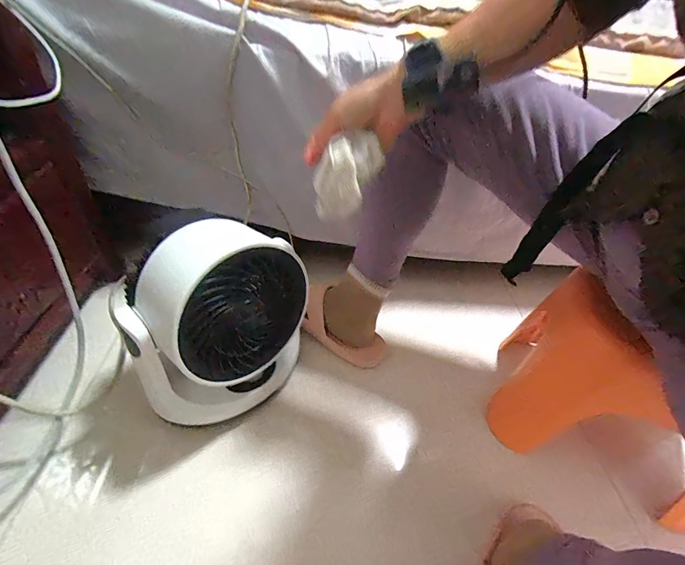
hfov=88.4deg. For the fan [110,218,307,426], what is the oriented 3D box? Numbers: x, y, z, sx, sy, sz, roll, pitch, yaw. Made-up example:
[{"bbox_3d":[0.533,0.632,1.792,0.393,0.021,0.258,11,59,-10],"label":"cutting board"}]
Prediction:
[{"bbox_3d":[-0.169,0.068,0.499,0.217,0.273,0.134,-30,54,-34],"label":"fan"}]

